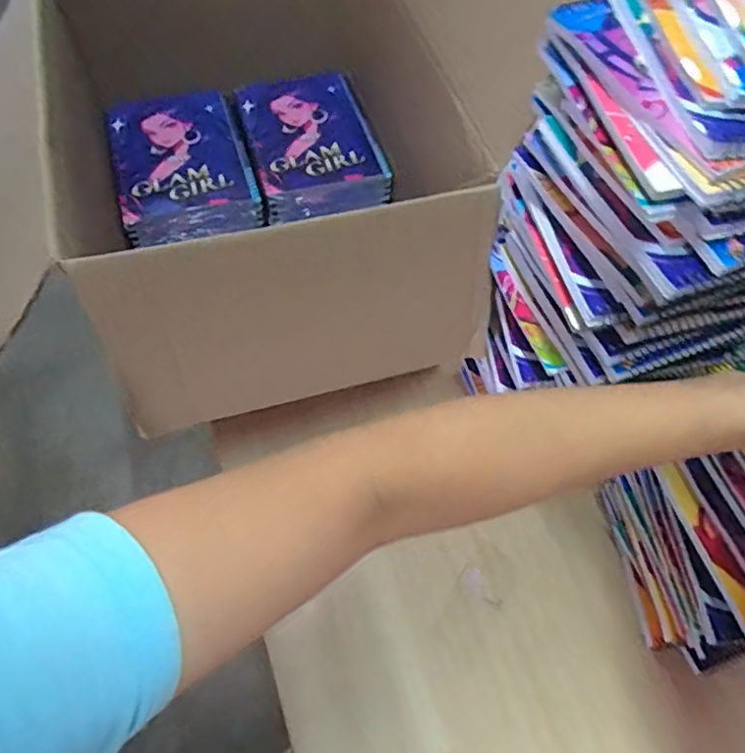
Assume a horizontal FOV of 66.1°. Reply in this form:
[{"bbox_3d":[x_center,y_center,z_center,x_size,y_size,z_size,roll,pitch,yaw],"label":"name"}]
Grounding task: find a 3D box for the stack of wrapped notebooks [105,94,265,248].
[{"bbox_3d":[-0.243,-0.270,0.722,0.159,0.035,0.238,-17,63,-12],"label":"stack of wrapped notebooks"}]

